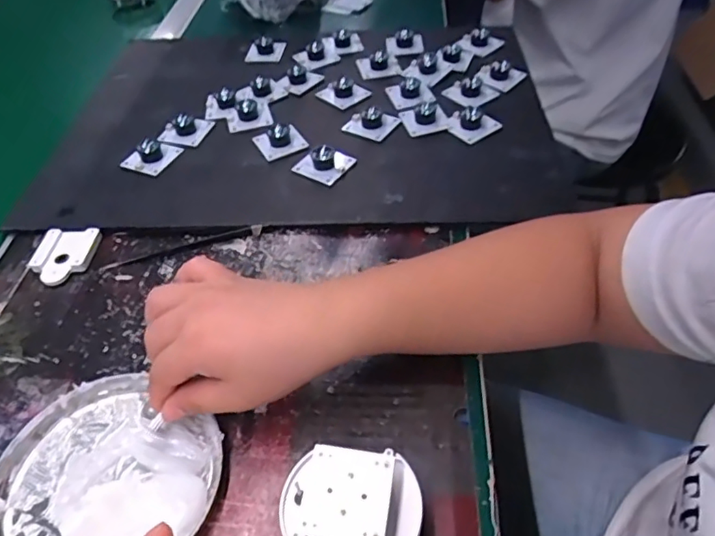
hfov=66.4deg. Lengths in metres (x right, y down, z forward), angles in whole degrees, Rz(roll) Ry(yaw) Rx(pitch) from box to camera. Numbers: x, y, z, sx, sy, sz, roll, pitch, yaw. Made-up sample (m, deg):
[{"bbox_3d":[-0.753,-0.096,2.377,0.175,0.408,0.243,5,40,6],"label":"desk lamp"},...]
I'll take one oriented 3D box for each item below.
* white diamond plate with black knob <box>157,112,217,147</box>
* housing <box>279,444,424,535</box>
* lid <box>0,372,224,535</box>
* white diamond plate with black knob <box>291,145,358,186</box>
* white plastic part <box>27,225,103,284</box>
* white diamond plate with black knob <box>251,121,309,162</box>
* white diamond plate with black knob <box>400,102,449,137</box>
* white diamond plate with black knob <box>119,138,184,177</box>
[{"bbox_3d":[-0.171,-0.142,0.543,0.042,0.022,0.044,16,50,18],"label":"white diamond plate with black knob"},{"bbox_3d":[-0.003,0.127,0.277,0.069,0.045,0.057,-1,47,4],"label":"housing"},{"bbox_3d":[-0.145,0.118,0.305,0.127,0.027,0.119,-2,47,2],"label":"lid"},{"bbox_3d":[-0.029,-0.098,0.492,0.041,0.021,0.041,26,54,25],"label":"white diamond plate with black knob"},{"bbox_3d":[-0.237,-0.010,0.439,0.047,0.008,0.054,-2,47,3],"label":"white plastic part"},{"bbox_3d":[-0.074,-0.125,0.518,0.041,0.022,0.040,-23,50,-16],"label":"white diamond plate with black knob"},{"bbox_3d":[0.066,-0.147,0.535,0.040,0.017,0.039,-2,47,2],"label":"white diamond plate with black knob"},{"bbox_3d":[-0.194,-0.110,0.515,0.040,0.021,0.045,16,51,18],"label":"white diamond plate with black knob"}]

